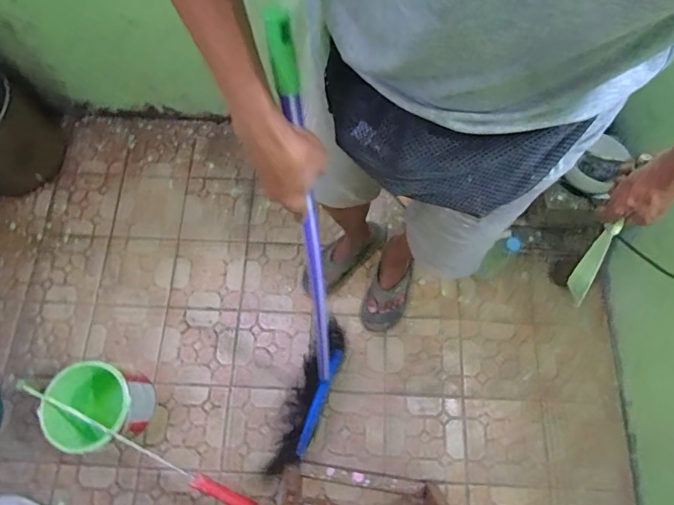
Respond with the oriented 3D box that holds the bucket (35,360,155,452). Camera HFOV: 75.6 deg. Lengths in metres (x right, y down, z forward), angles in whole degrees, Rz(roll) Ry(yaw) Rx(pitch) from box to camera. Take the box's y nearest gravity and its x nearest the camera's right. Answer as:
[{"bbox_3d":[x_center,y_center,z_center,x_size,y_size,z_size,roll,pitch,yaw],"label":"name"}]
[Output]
[{"bbox_3d":[-0.545,0.359,1.033,0.182,0.193,0.181,0,72,1],"label":"bucket"}]

